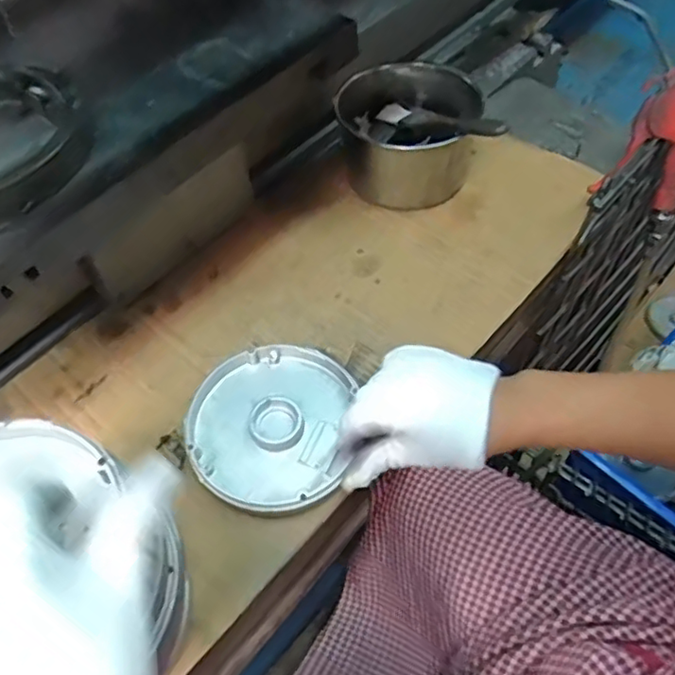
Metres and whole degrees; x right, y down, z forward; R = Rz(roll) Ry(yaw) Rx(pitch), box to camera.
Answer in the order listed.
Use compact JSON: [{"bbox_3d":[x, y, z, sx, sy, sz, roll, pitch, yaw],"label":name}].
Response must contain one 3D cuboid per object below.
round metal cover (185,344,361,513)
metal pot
[{"bbox_3d":[-0.056,0.069,0.491,0.121,0.017,0.138,7,54,8],"label":"round metal cover"},{"bbox_3d":[0.074,-0.212,0.644,0.137,0.106,0.142,-1,54,2],"label":"metal pot"}]

